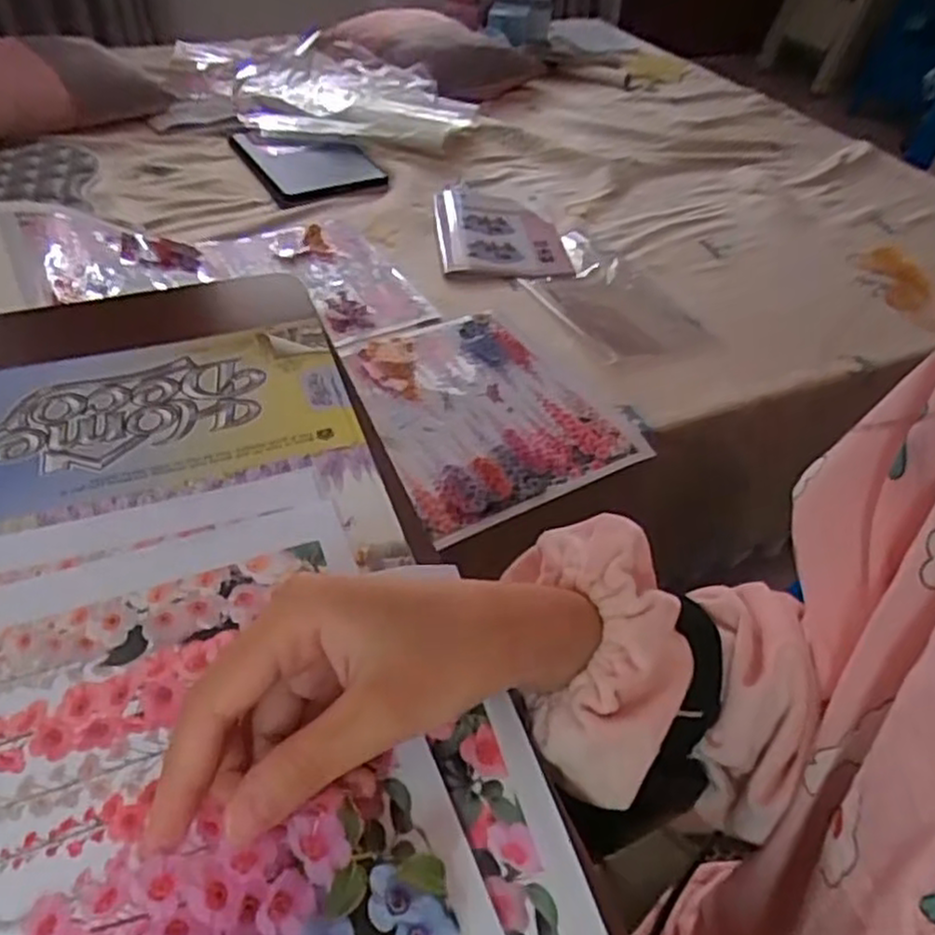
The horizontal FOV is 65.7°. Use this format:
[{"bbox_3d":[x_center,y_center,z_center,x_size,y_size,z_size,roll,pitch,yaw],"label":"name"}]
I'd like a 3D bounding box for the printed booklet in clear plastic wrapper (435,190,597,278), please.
[{"bbox_3d":[0.068,-0.420,1.298,0.248,0.027,0.328,-1,42,-10],"label":"printed booklet in clear plastic wrapper"}]

